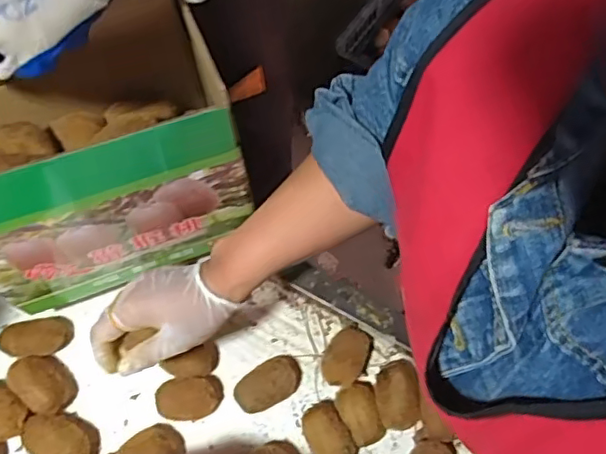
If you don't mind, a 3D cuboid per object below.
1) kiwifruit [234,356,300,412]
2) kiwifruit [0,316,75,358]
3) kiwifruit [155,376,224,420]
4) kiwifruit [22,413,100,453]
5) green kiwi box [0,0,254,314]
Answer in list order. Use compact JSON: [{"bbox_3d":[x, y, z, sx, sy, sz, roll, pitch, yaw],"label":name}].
[{"bbox_3d":[-0.033,0.150,0.560,0.065,0.039,0.038,-37,70,-14],"label":"kiwifruit"},{"bbox_3d":[-0.272,0.111,0.592,0.064,0.030,0.042,-9,66,-3],"label":"kiwifruit"},{"bbox_3d":[-0.109,0.167,0.567,0.058,0.030,0.038,-8,66,-3],"label":"kiwifruit"},{"bbox_3d":[-0.229,0.201,0.548,0.067,0.043,0.049,18,68,9],"label":"kiwifruit"},{"bbox_3d":[-0.185,-0.053,0.501,0.238,0.213,0.129,-19,68,-8],"label":"green kiwi box"}]

